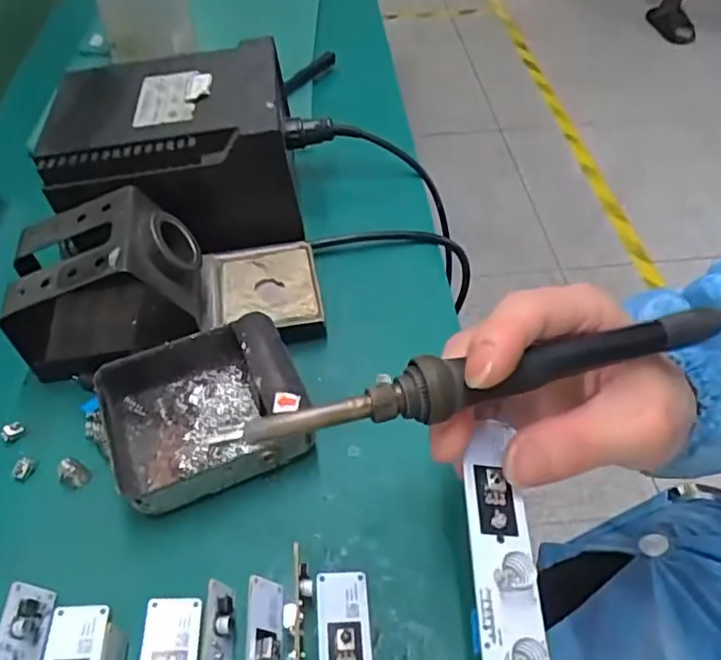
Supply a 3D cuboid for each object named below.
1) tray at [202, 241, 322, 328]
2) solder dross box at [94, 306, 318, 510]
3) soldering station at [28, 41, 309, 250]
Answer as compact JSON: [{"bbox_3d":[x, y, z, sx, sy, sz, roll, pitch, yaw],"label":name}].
[{"bbox_3d":[-0.060,-0.025,0.356,0.067,0.012,0.062,-8,50,-5],"label":"tray"},{"bbox_3d":[-0.078,0.040,0.289,0.095,0.032,0.084,-19,52,-15],"label":"solder dross box"},{"bbox_3d":[-0.115,-0.119,0.378,0.142,0.085,0.120,-5,50,-3],"label":"soldering station"}]

